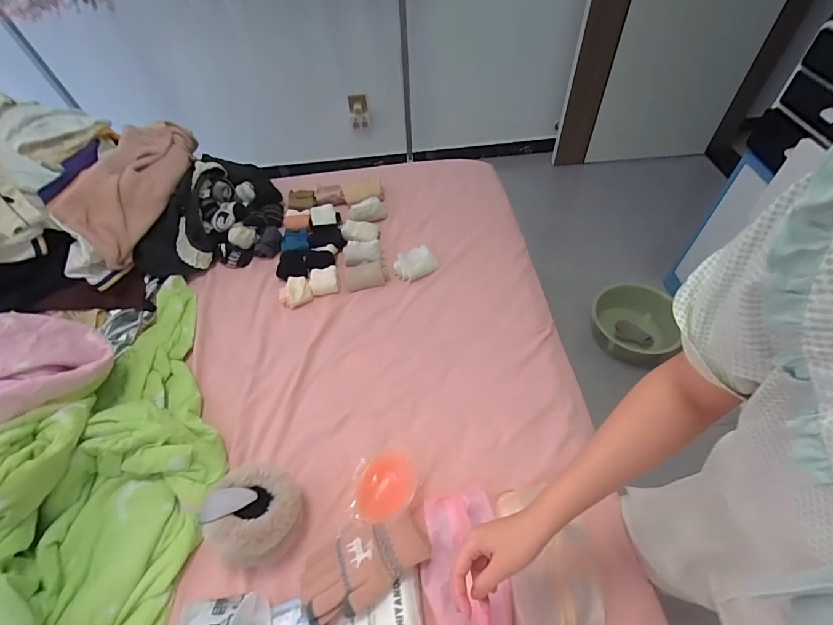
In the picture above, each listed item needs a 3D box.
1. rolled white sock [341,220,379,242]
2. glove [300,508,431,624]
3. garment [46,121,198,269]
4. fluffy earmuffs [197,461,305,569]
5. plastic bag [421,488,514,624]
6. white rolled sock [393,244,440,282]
[{"bbox_3d":[-0.149,-0.221,1.086,0.096,0.042,0.070,4,53,6],"label":"rolled white sock"},{"bbox_3d":[-0.084,0.380,0.626,0.200,0.057,0.112,-30,57,-18],"label":"glove"},{"bbox_3d":[-0.683,-0.328,1.026,0.067,0.190,0.444,-12,44,39],"label":"garment"},{"bbox_3d":[-0.256,0.321,0.661,0.129,0.102,0.134,-2,53,2],"label":"fluffy earmuffs"},{"bbox_3d":[0.078,0.409,0.605,0.120,0.049,0.262,-10,53,-4],"label":"plastic bag"},{"bbox_3d":[-0.002,-0.120,1.012,0.110,0.039,0.070,-24,55,-14],"label":"white rolled sock"}]

